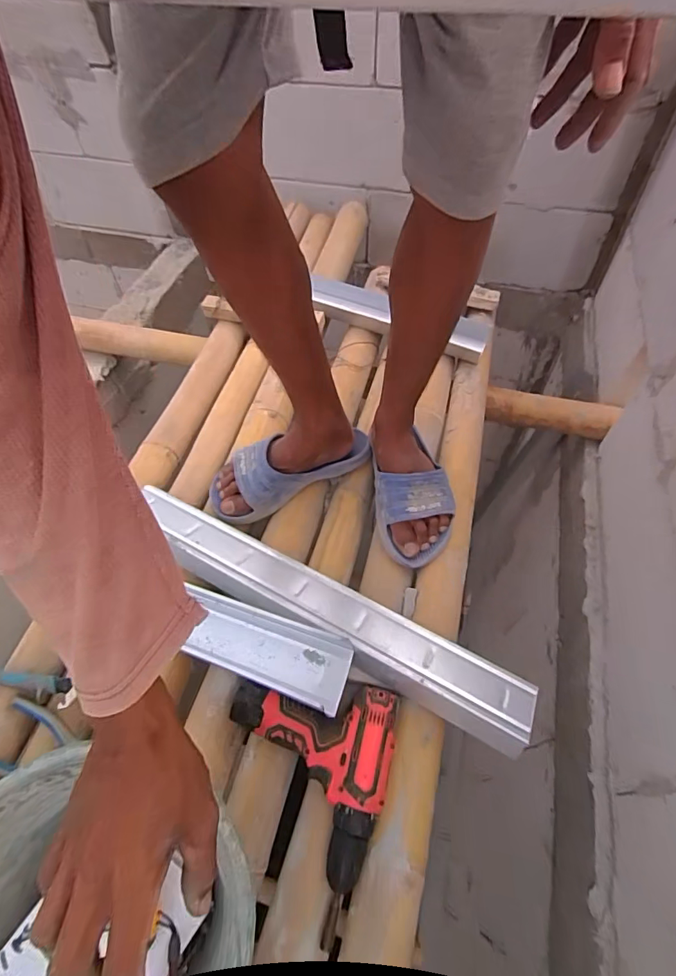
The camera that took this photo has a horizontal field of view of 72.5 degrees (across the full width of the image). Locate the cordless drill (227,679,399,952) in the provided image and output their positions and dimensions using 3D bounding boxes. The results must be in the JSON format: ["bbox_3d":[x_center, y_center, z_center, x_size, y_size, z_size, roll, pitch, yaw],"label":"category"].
[{"bbox_3d":[-0.039,0.327,0.498,0.190,0.060,0.221,6,55,5],"label":"cordless drill"}]

